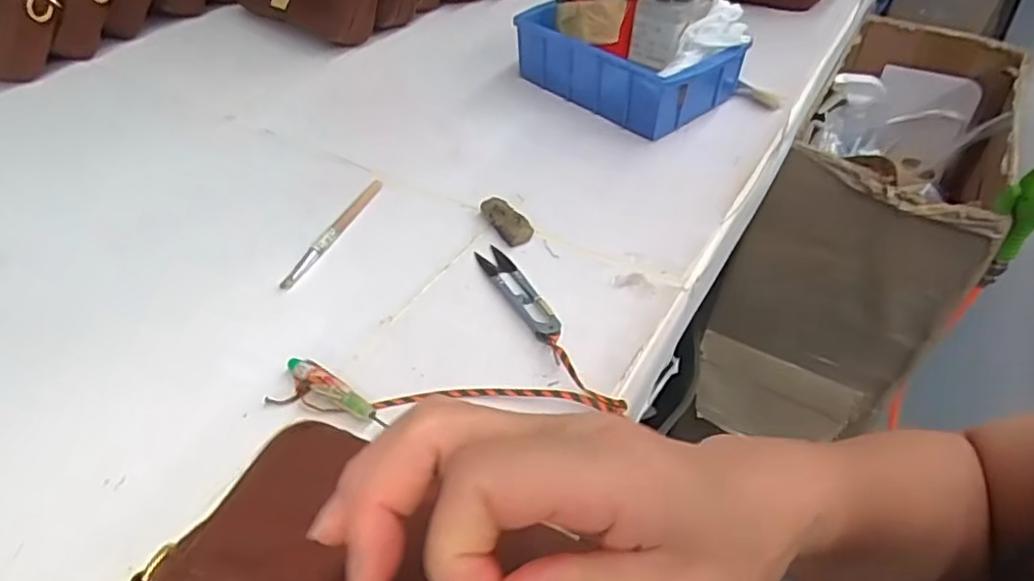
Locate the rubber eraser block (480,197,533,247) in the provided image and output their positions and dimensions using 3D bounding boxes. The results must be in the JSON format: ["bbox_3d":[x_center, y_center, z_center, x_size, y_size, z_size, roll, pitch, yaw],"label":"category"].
[{"bbox_3d":[-0.008,-0.053,0.497,0.023,0.011,0.051,-23,48,-20],"label":"rubber eraser block"}]

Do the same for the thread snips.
[{"bbox_3d":[0.000,-0.002,0.444,0.022,0.006,0.099,-19,47,-17],"label":"thread snips"}]

